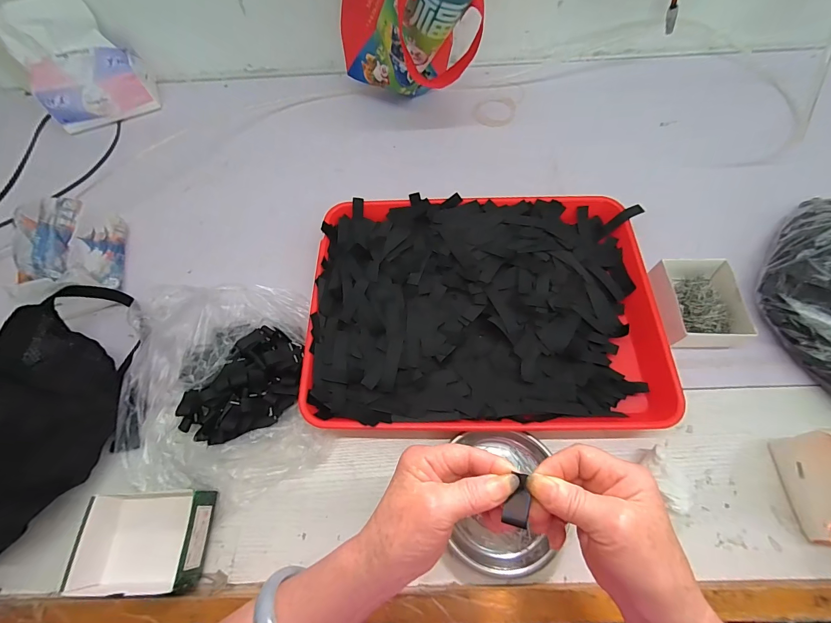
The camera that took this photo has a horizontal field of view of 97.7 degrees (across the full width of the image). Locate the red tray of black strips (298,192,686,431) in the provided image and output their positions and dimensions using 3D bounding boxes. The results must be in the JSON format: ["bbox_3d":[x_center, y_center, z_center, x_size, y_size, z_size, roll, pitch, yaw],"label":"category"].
[{"bbox_3d":[0.078,-0.009,0.444,0.391,0.041,0.293,0,65,2],"label":"red tray of black strips"}]

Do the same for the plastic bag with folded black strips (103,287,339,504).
[{"bbox_3d":[-0.221,0.069,0.409,0.220,0.055,0.246,-8,65,-1],"label":"plastic bag with folded black strips"}]

